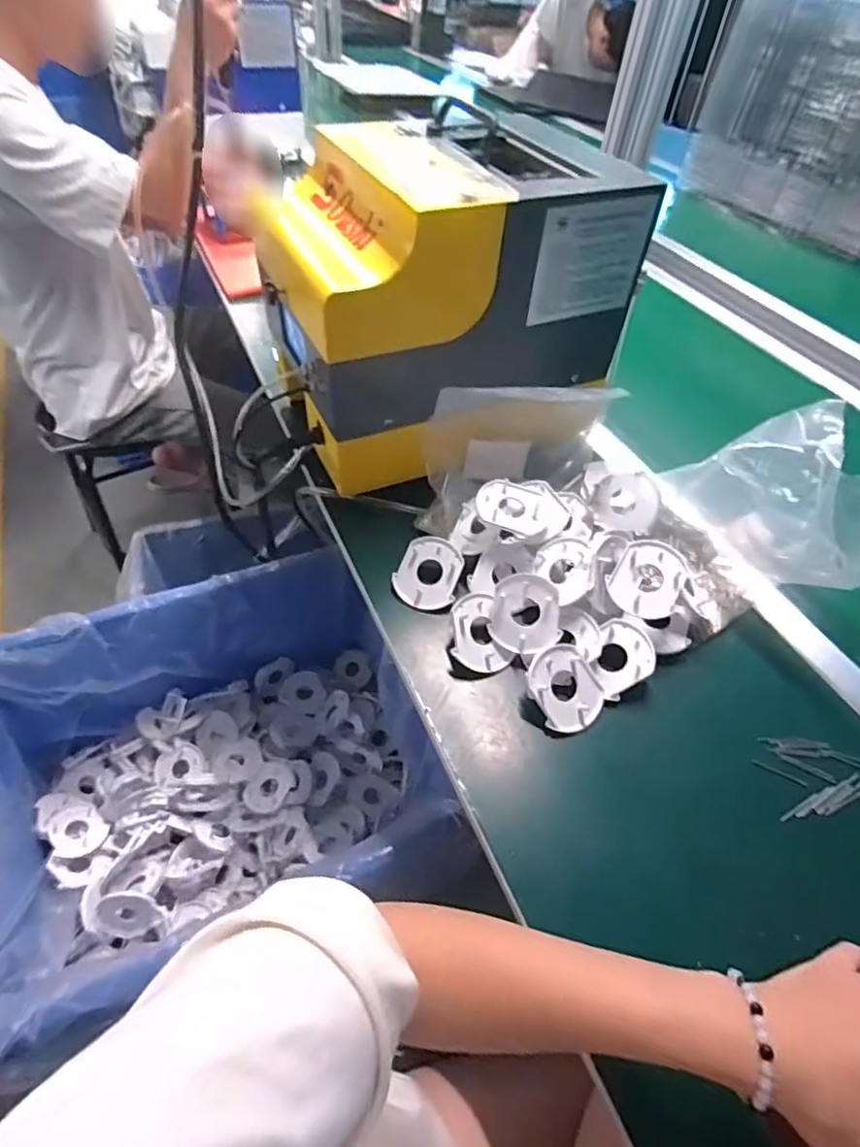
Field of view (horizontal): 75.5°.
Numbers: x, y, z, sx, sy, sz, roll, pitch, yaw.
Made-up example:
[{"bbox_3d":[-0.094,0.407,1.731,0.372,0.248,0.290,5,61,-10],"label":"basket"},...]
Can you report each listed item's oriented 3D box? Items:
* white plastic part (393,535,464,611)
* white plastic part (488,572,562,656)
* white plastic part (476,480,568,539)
[{"bbox_3d":[-0.001,-0.001,0.536,0.060,0.006,0.069,15,82,13],"label":"white plastic part"},{"bbox_3d":[0.085,0.036,0.488,0.061,0.067,0.009,11,5,13],"label":"white plastic part"},{"bbox_3d":[0.086,-0.059,0.527,0.082,0.018,0.055,26,60,7],"label":"white plastic part"}]

